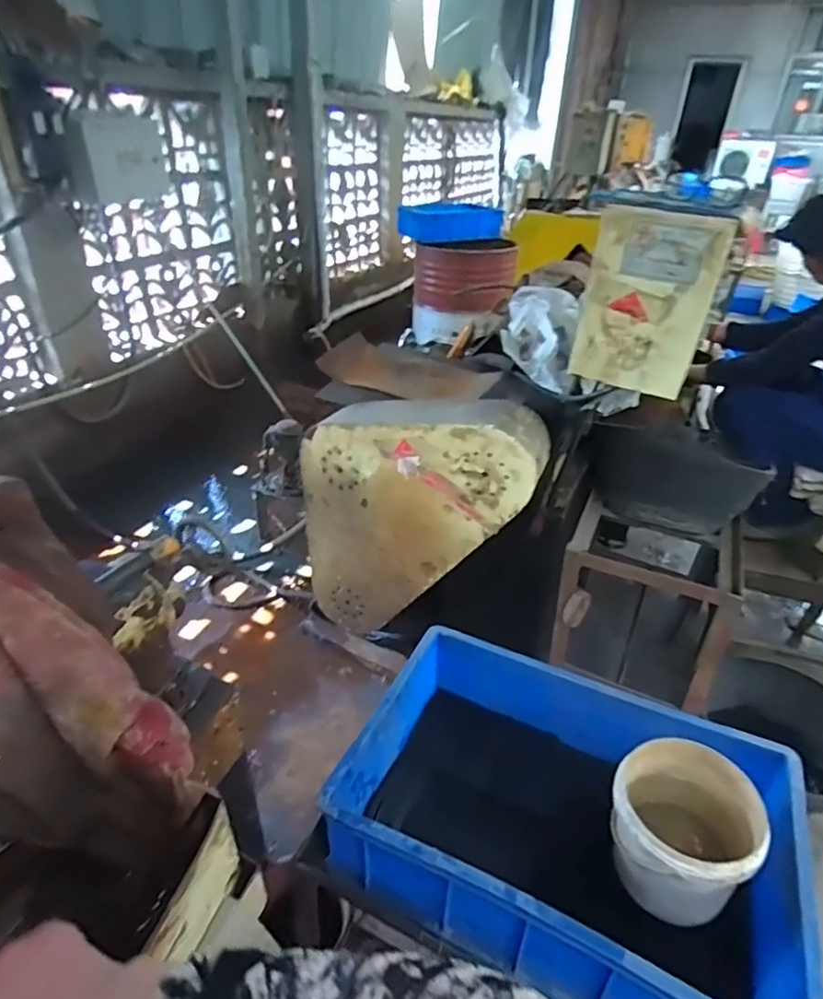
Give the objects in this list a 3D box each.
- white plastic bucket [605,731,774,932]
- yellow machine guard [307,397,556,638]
[{"bbox_3d":[0.322,0.401,0.704,0.154,0.141,0.153,2,32,-1],"label":"white plastic bucket"},{"bbox_3d":[-0.003,0.067,1.471,0.595,0.666,0.180,11,33,12],"label":"yellow machine guard"}]

